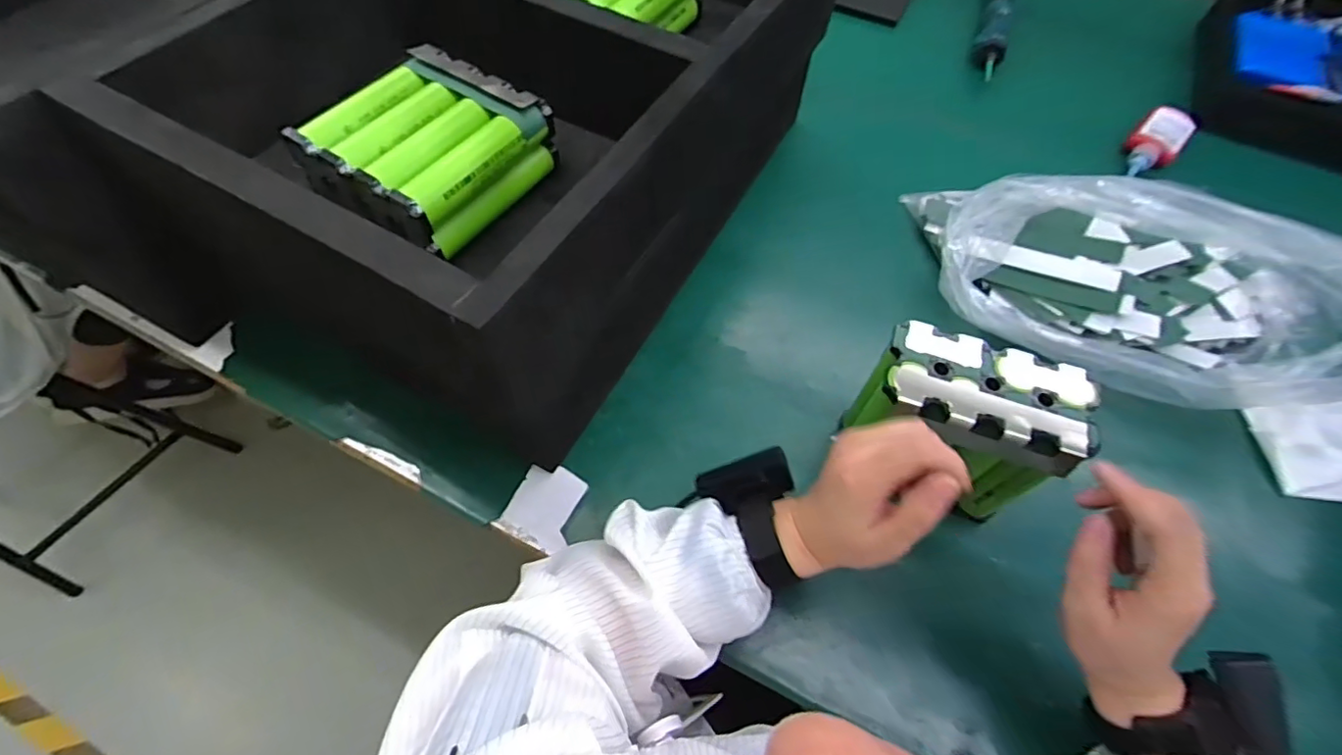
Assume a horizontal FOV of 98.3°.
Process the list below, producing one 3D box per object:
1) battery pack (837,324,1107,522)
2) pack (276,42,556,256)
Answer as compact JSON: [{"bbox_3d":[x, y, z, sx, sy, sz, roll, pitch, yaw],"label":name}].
[{"bbox_3d":[0.214,0.036,0.445,0.145,0.128,0.079,22,62,11],"label":"battery pack"},{"bbox_3d":[-0.184,-0.178,0.452,0.160,0.059,0.148,32,65,16],"label":"pack"}]

